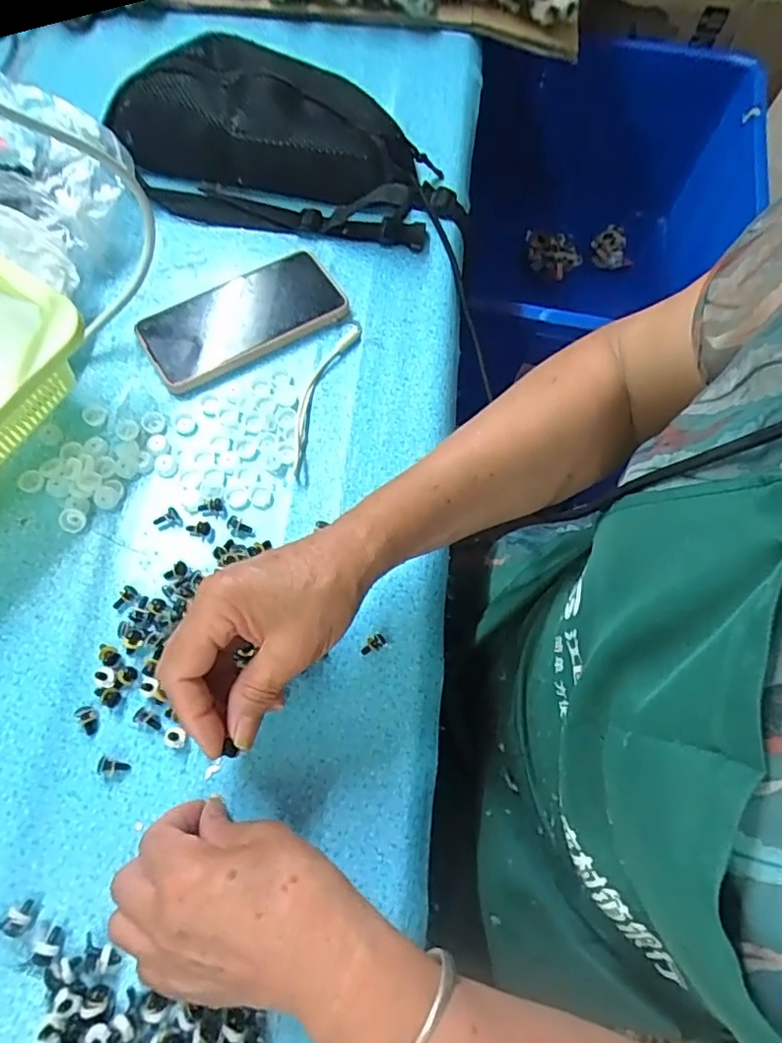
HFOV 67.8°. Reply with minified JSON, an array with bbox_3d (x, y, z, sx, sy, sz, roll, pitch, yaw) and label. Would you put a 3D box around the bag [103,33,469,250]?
[{"bbox_3d":[-0.086,-0.329,0.505,0.303,0.077,0.133,9,67,3],"label":"bag"}]

